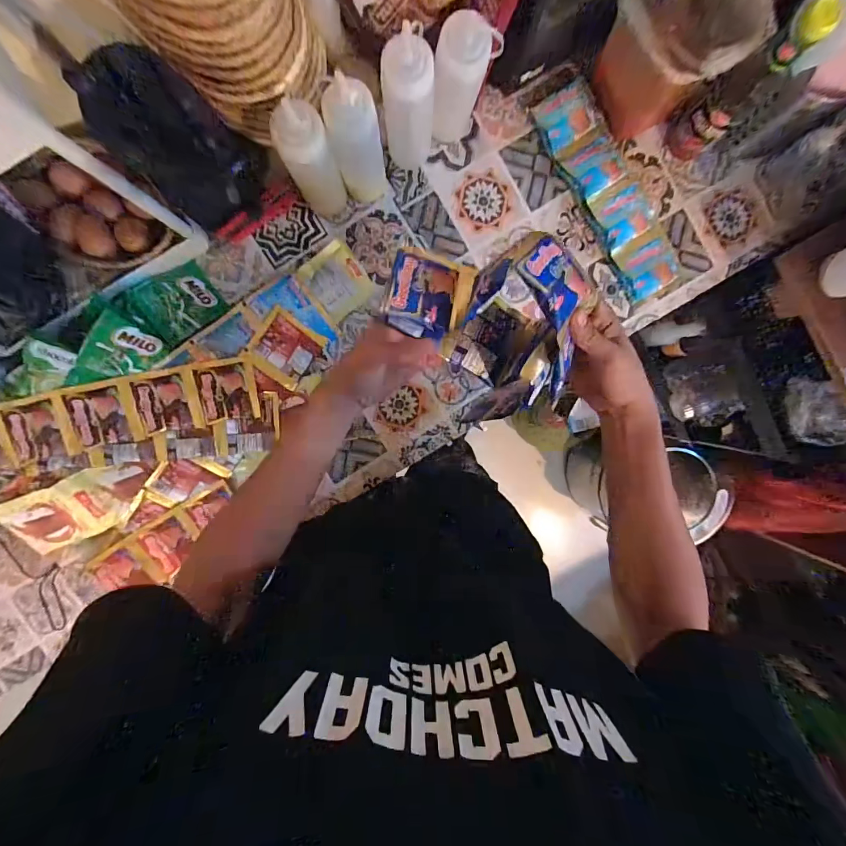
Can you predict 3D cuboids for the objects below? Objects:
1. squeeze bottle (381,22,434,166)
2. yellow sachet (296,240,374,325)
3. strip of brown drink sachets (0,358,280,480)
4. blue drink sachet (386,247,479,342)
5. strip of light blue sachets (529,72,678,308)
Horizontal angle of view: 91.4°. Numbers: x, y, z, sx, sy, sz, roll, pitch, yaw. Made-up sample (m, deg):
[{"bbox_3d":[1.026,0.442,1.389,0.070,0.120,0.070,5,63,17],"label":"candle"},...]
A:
[{"bbox_3d":[-0.017,-0.379,0.492,0.058,0.189,0.047,-3,95,-1],"label":"squeeze bottle"},{"bbox_3d":[-0.123,-0.201,0.587,0.080,0.008,0.089,-39,95,2],"label":"yellow sachet"},{"bbox_3d":[-0.405,-0.003,0.563,0.383,0.048,0.126,-7,95,-1],"label":"strip of brown drink sachets"},{"bbox_3d":[0.008,-0.126,0.400,0.078,0.015,0.088,17,67,-15],"label":"blue drink sachet"},{"bbox_3d":[0.264,-0.325,0.581,0.089,0.017,0.305,-32,95,1],"label":"strip of light blue sachets"}]

